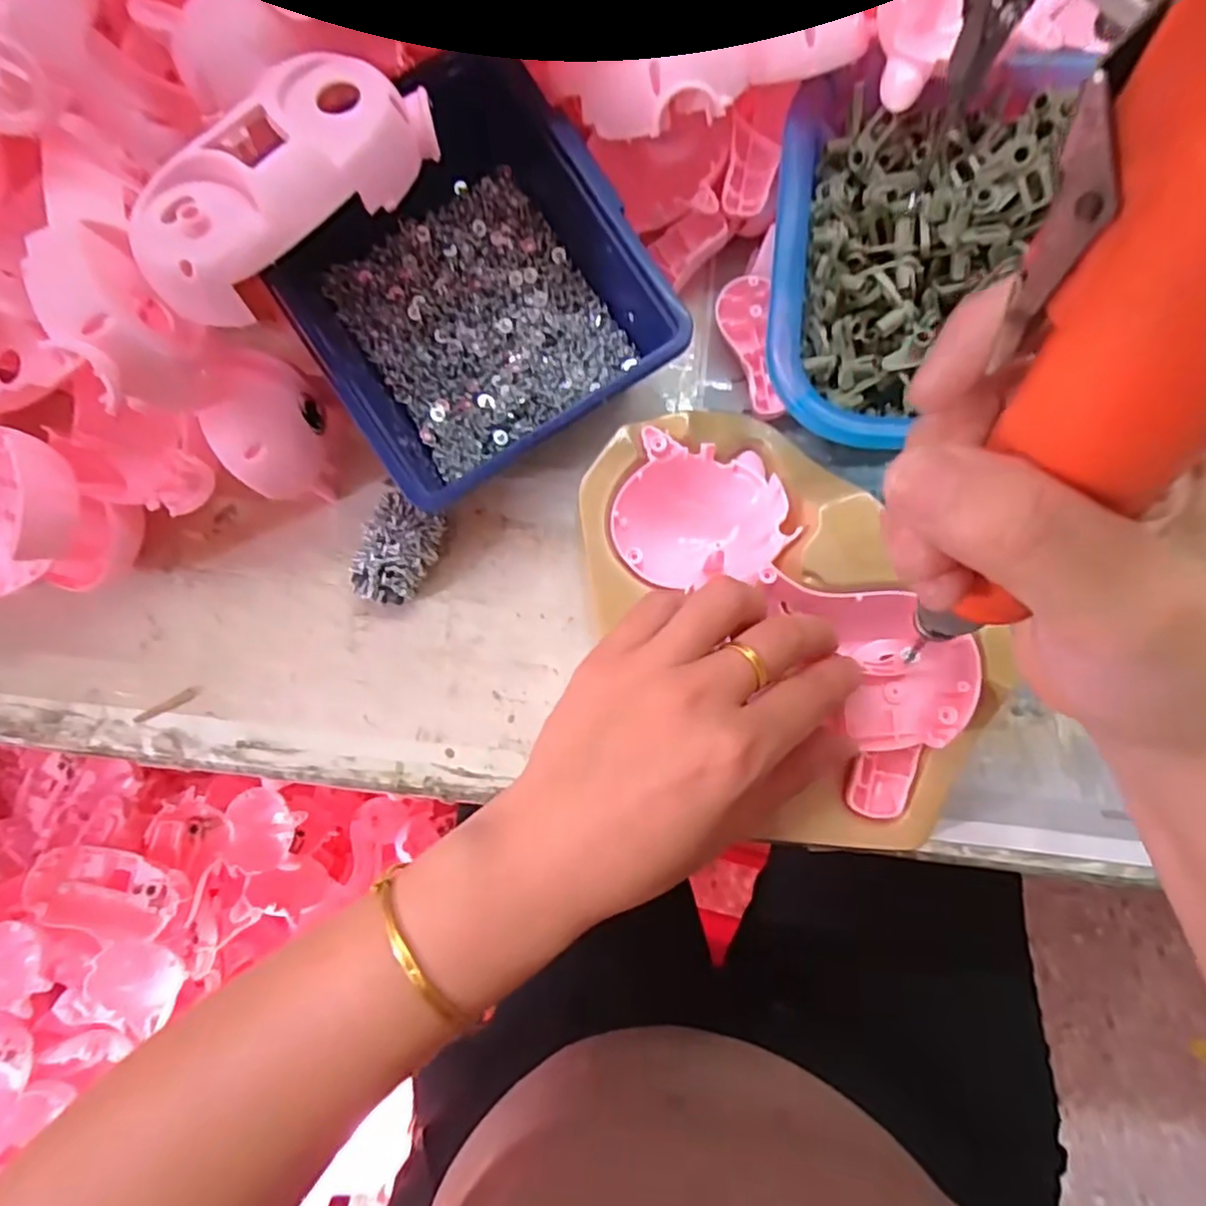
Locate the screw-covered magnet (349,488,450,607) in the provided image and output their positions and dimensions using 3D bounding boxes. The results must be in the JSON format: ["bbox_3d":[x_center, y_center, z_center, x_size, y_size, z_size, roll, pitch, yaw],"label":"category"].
[{"bbox_3d":[-0.096,-0.023,0.319,0.032,0.027,0.050,19,83,6],"label":"screw-covered magnet"}]

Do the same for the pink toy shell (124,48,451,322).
[{"bbox_3d":[-0.111,-0.148,0.235,0.046,0.033,0.114,39,85,9],"label":"pink toy shell"}]

